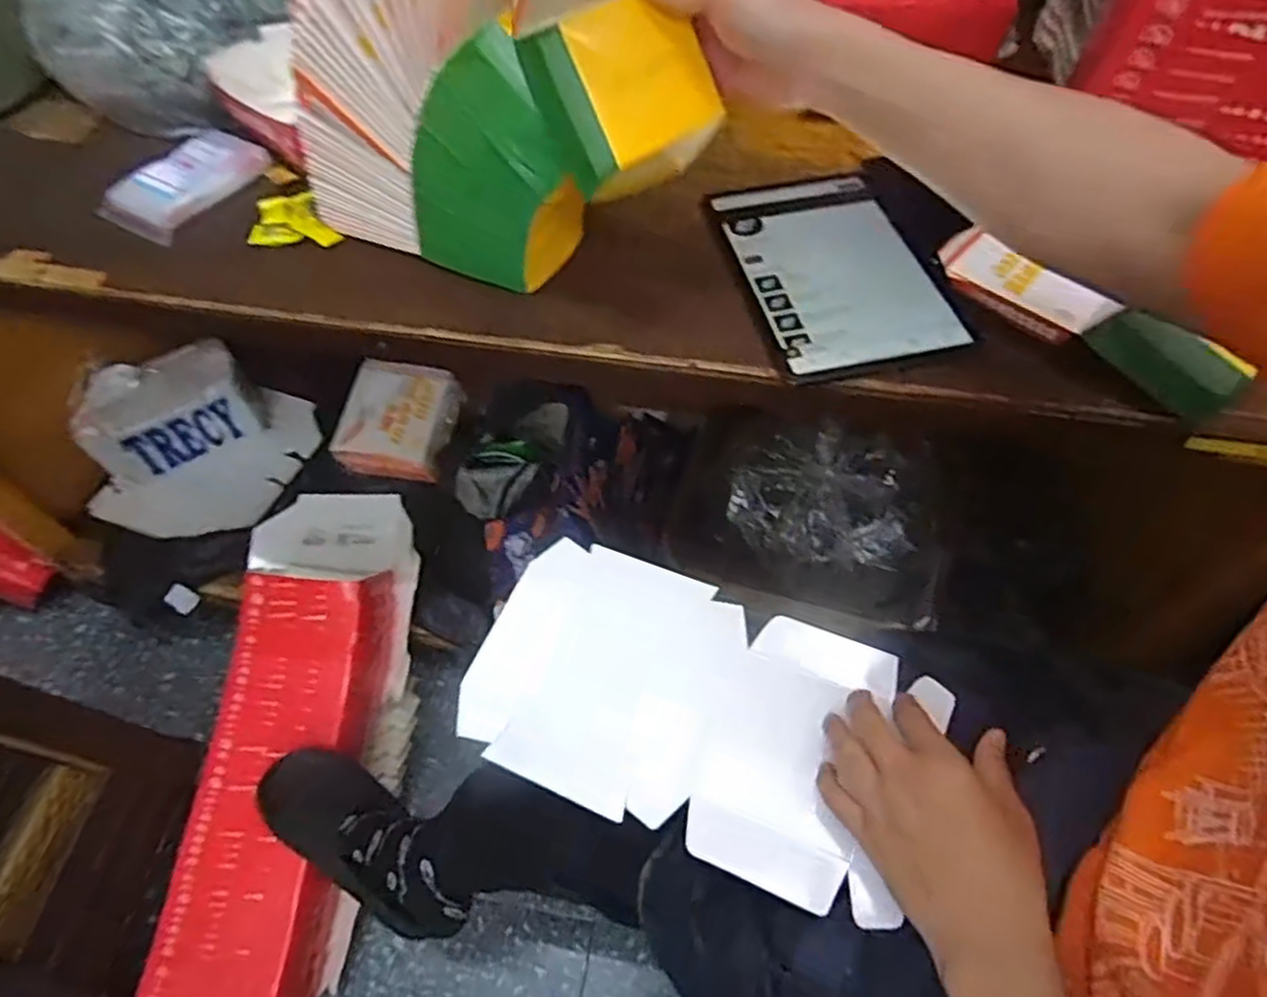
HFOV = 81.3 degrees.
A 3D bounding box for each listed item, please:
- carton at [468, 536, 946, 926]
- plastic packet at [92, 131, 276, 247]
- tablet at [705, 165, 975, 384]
[{"bbox_3d":[0.040,0.146,0.525,0.311,0.031,0.174,21,58,13],"label":"carton"},{"bbox_3d":[-0.430,-0.307,0.718,0.095,0.027,0.151,36,63,23],"label":"plastic packet"},{"bbox_3d":[0.170,-0.205,0.633,0.156,0.011,0.246,-10,57,-8],"label":"tablet"}]

